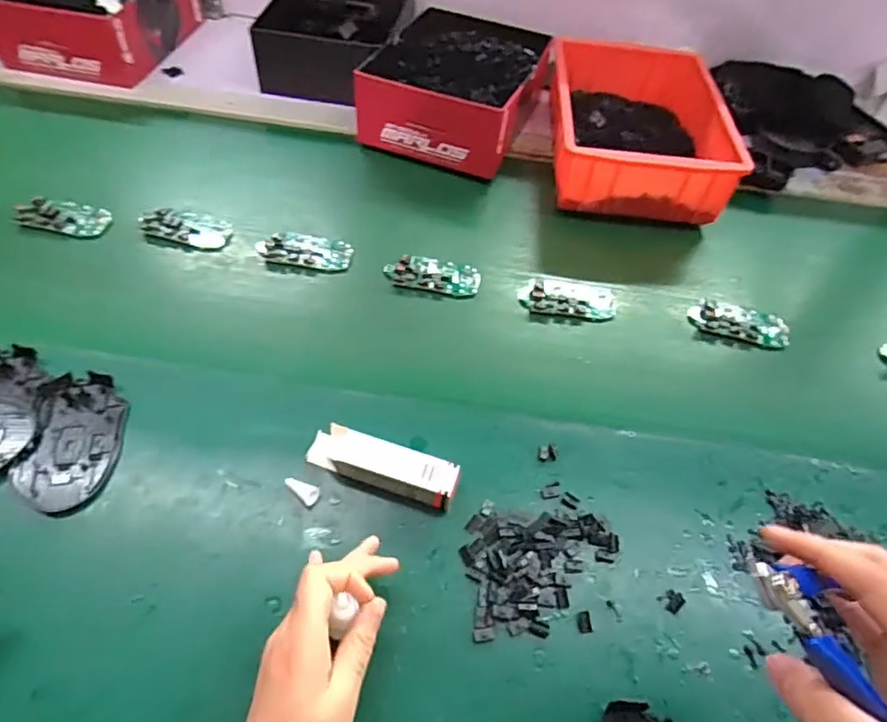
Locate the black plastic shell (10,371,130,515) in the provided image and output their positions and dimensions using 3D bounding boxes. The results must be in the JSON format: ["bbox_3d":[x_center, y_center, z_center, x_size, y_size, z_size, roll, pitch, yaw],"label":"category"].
[{"bbox_3d":[-0.295,0.063,0.456,0.072,0.010,0.115,-1,53,-6],"label":"black plastic shell"}]

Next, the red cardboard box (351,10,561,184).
[{"bbox_3d":[0.014,-0.363,0.753,0.200,0.080,0.242,20,54,10],"label":"red cardboard box"}]

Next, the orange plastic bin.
[{"bbox_3d":[0.238,-0.305,0.734,0.198,0.090,0.294,6,53,-1],"label":"orange plastic bin"}]

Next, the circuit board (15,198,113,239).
[{"bbox_3d":[-0.404,-0.155,0.611,0.088,0.013,0.047,10,53,3],"label":"circuit board"}]

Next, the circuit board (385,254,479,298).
[{"bbox_3d":[-0.011,-0.093,0.602,0.098,0.011,0.041,7,53,0],"label":"circuit board"}]

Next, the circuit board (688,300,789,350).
[{"bbox_3d":[0.309,-0.040,0.598,0.099,0.016,0.044,17,53,8],"label":"circuit board"}]

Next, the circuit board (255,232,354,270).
[{"bbox_3d":[-0.148,-0.119,0.612,0.098,0.012,0.042,8,53,1],"label":"circuit board"}]

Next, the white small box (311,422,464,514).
[{"bbox_3d":[-0.048,0.084,0.452,0.118,0.031,0.030,18,54,9],"label":"white small box"}]

